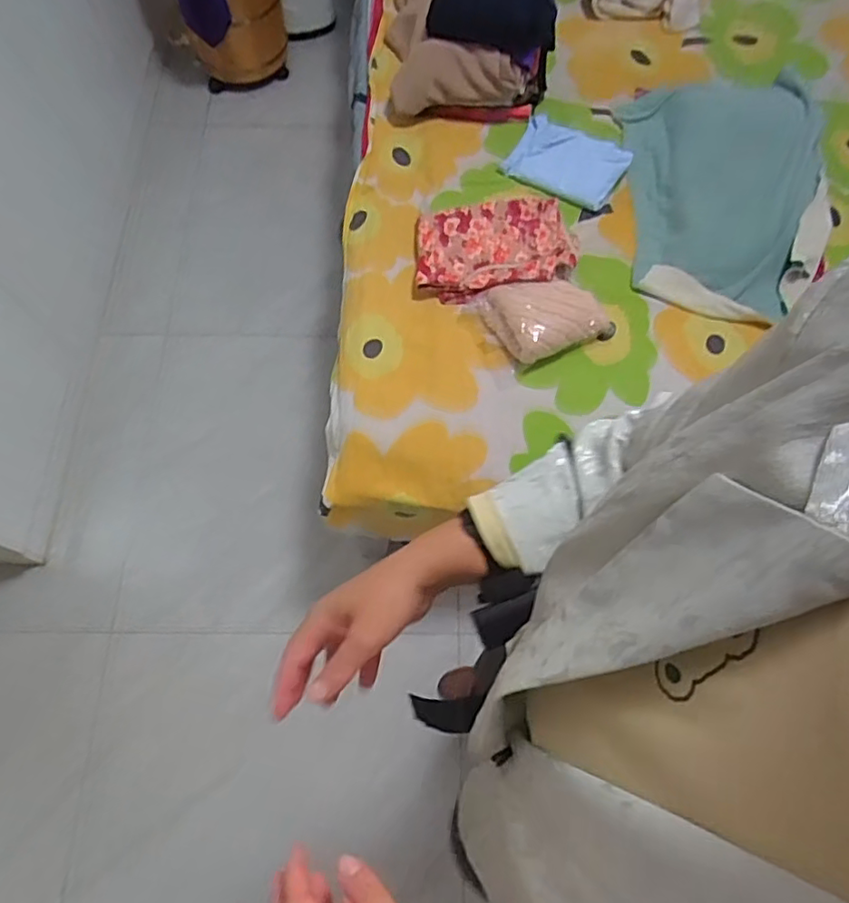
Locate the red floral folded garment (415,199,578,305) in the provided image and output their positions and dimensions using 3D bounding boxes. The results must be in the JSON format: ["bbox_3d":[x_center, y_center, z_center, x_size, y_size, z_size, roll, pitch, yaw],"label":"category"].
[{"bbox_3d":[0.134,-0.388,1.157,0.297,0.063,0.219,-4,68,-2],"label":"red floral folded garment"}]

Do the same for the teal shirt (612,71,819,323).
[{"bbox_3d":[0.566,-0.499,1.152,0.353,0.078,0.488,6,68,2],"label":"teal shirt"}]

